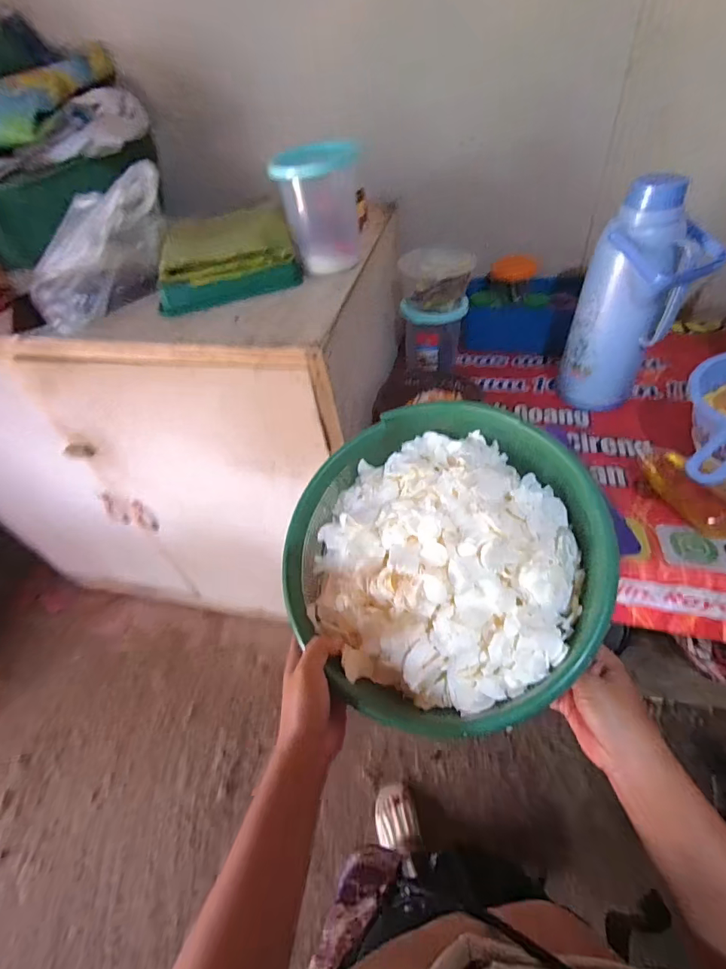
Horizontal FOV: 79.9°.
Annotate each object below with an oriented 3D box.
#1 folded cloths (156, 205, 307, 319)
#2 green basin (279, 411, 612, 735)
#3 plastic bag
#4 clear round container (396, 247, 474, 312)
[{"bbox_3d":[-0.234,-0.385,0.734,0.233,0.056,0.203,-16,52,-7],"label":"folded cloths"},{"bbox_3d":[0.082,0.069,0.453,0.314,0.115,0.314,-10,63,20],"label":"green basin"},{"bbox_3d":[-0.435,-0.384,0.691,0.244,0.156,0.124,-36,57,-21],"label":"plastic bag"},{"bbox_3d":[0.149,-0.418,0.875,0.129,0.074,0.139,-17,52,-8],"label":"clear round container"}]

